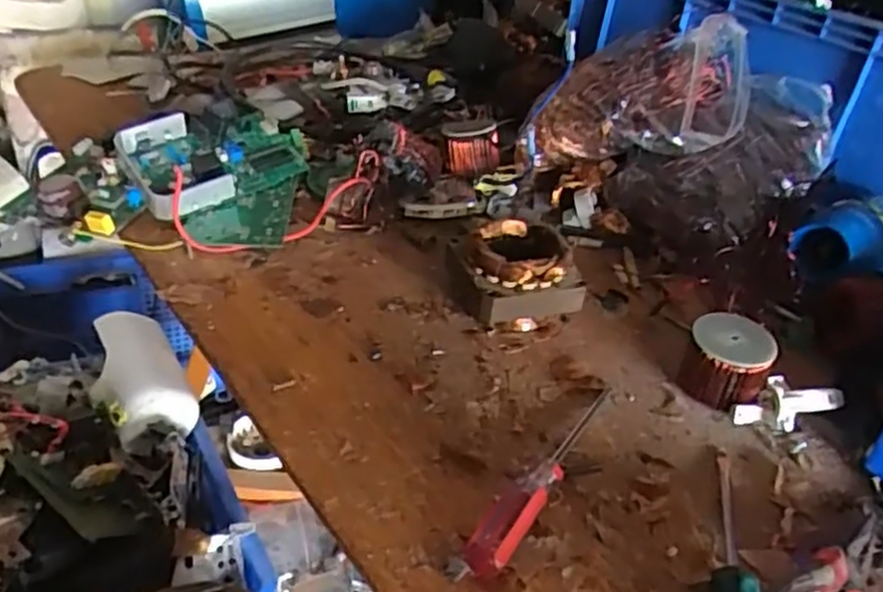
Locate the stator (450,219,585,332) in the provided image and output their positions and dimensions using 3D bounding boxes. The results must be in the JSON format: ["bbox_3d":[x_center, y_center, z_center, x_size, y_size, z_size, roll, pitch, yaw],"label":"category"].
[{"bbox_3d":[0.053,-0.015,0.534,0.080,0.056,0.078,-4,36,-15],"label":"stator"}]

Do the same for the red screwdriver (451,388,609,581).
[{"bbox_3d":[0.060,0.091,0.409,0.026,0.026,0.169,25,37,23],"label":"red screwdriver"}]

